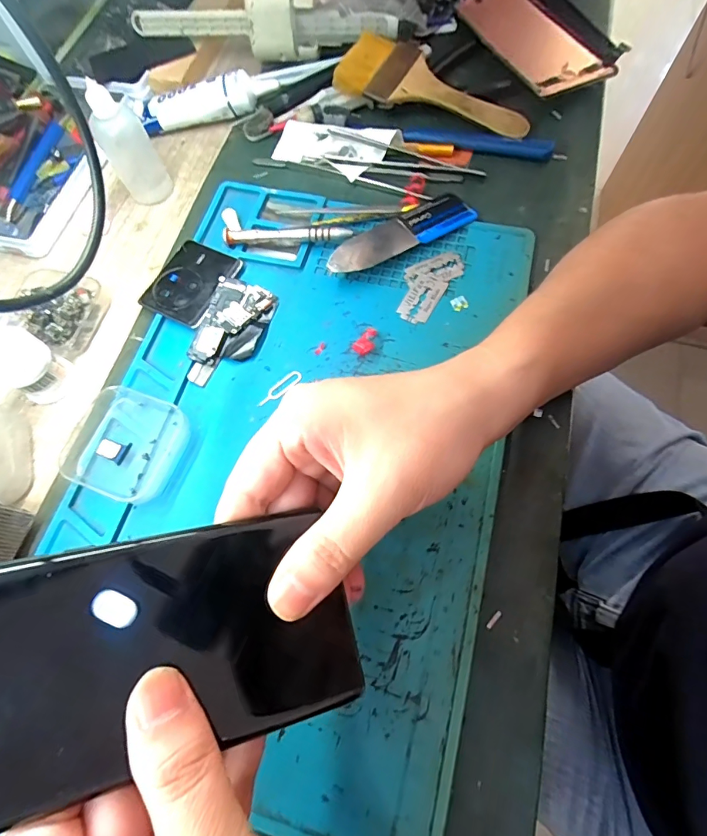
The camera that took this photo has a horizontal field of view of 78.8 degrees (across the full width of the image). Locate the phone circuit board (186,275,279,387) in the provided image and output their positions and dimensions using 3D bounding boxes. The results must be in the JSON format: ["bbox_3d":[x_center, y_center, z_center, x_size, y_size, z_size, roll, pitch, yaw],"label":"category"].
[{"bbox_3d":[-0.084,-0.060,0.294,0.043,0.007,0.079,15,70,8],"label":"phone circuit board"}]

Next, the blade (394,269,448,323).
[{"bbox_3d":[0.048,-0.085,0.298,0.023,0.004,0.040,26,72,12],"label":"blade"}]

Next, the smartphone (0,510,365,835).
[{"bbox_3d":[-0.078,0.080,0.146,0.163,0.006,0.073,-2,66,-24],"label":"smartphone"}]

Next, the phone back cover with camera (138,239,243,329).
[{"bbox_3d":[-0.117,-0.098,0.311,0.051,0.006,0.064,26,72,12],"label":"phone back cover with camera"}]

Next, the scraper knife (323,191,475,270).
[{"bbox_3d":[0.036,-0.135,0.315,0.112,0.008,0.034,-29,70,-8],"label":"scraper knife"}]

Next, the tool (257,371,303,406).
[{"bbox_3d":[-0.048,-0.019,0.280,0.034,0.004,0.009,-42,83,-11],"label":"tool"}]

